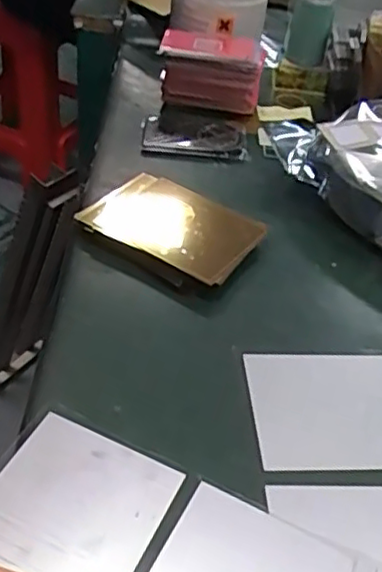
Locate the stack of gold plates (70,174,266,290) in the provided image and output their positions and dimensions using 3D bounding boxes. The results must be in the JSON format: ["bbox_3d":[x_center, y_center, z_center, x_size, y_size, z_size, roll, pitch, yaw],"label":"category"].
[{"bbox_3d":[-0.011,-0.043,0.466,0.121,0.021,0.078,28,45,22],"label":"stack of gold plates"}]

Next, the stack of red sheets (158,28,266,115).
[{"bbox_3d":[0.018,-0.204,0.627,0.098,0.055,0.062,7,41,-1],"label":"stack of red sheets"}]

